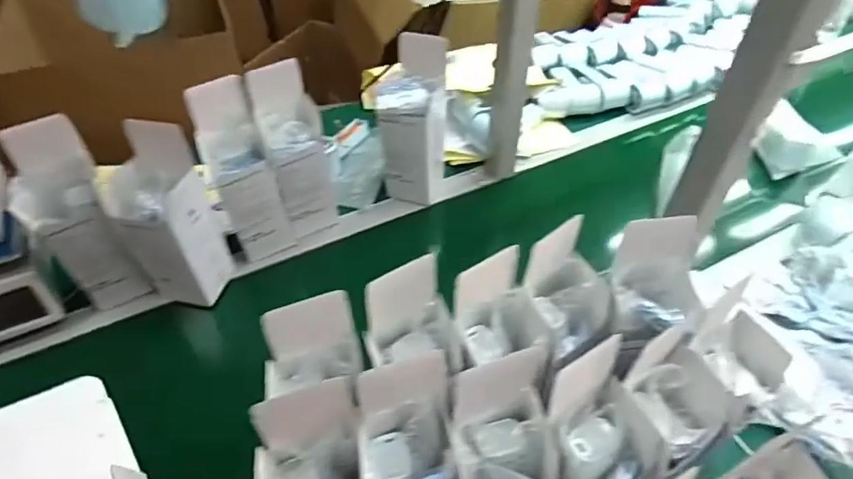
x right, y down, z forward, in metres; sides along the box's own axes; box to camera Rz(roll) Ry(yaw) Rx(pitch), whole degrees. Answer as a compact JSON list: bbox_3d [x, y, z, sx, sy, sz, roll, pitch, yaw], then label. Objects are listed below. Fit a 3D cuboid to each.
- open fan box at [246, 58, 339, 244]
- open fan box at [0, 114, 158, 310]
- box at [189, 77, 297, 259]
[{"bbox_3d":[-0.179,-0.121,0.744,0.079,0.233,0.090,-16,50,-14],"label":"open fan box"},{"bbox_3d":[-0.423,-0.023,0.663,0.097,0.222,0.100,-22,51,-18],"label":"open fan box"},{"bbox_3d":[-0.247,-0.087,0.720,0.079,0.234,0.082,-23,52,-19],"label":"box"}]

